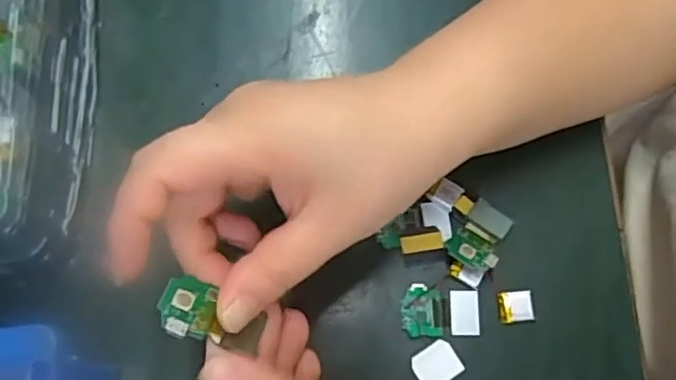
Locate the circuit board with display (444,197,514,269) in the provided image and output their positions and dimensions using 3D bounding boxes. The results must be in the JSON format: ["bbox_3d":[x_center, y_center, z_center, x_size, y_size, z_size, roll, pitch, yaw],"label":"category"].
[{"bbox_3d":[0.072,0.023,0.318,0.024,0.007,0.037,32,57,15],"label":"circuit board with display"}]

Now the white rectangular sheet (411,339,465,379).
[{"bbox_3d":[0.047,0.083,0.302,0.022,0.004,0.018,-33,75,-9],"label":"white rectangular sheet"}]

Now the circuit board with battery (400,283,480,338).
[{"bbox_3d":[0.051,0.060,0.310,0.038,0.004,0.025,7,73,3],"label":"circuit board with battery"}]

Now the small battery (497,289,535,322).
[{"bbox_3d":[0.088,0.057,0.312,0.018,0.004,0.015,-5,73,-1],"label":"small battery"}]

